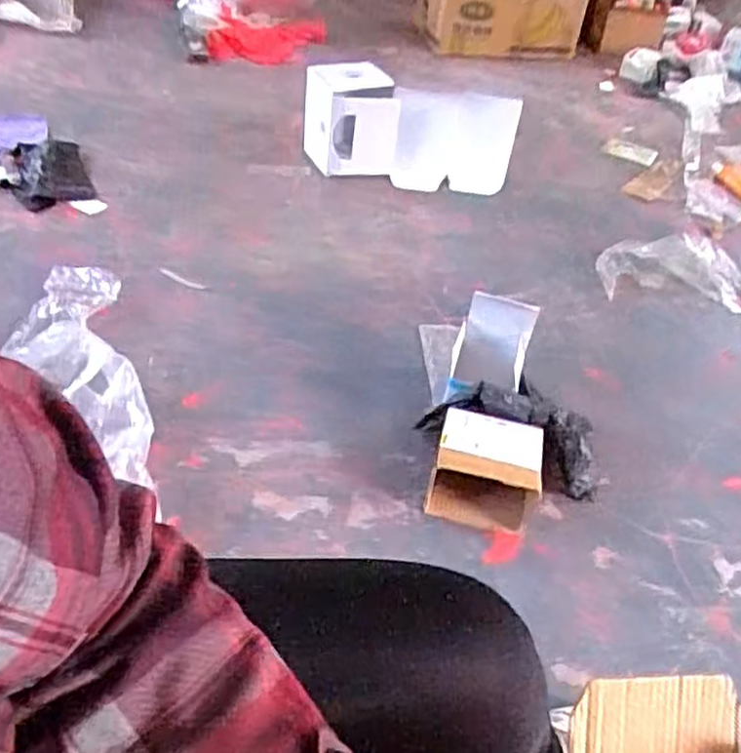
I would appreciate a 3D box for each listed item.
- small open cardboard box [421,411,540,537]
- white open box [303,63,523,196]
[{"bbox_3d":[0.152,0.128,0.960,0.136,0.101,0.125,12,45,6],"label":"small open cardboard box"},{"bbox_3d":[0.075,-0.546,1.559,0.437,0.232,0.197,3,44,-3],"label":"white open box"}]

